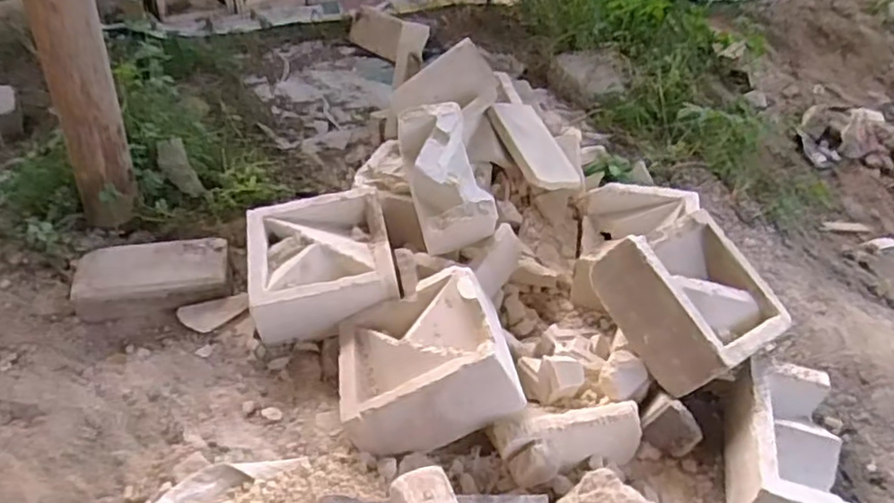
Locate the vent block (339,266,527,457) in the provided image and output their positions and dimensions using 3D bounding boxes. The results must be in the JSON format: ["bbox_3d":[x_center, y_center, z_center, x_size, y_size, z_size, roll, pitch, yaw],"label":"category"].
[{"bbox_3d":[-0.027,0.140,0.871,0.203,0.103,0.209,-25,31,7],"label":"vent block"}]

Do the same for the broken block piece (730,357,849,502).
[{"bbox_3d":[0.398,0.234,0.803,0.105,0.089,0.196,11,41,9],"label":"broken block piece"}]

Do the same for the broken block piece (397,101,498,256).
[{"bbox_3d":[-0.001,-0.107,1.024,0.102,0.110,0.216,-11,69,-16],"label":"broken block piece"}]

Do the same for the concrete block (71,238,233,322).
[{"bbox_3d":[-0.430,0.037,1.004,0.212,0.053,0.115,-8,42,-13],"label":"concrete block"}]

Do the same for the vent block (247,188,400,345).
[{"bbox_3d":[-0.183,0.018,0.998,0.204,0.094,0.211,-6,42,-11],"label":"vent block"}]

